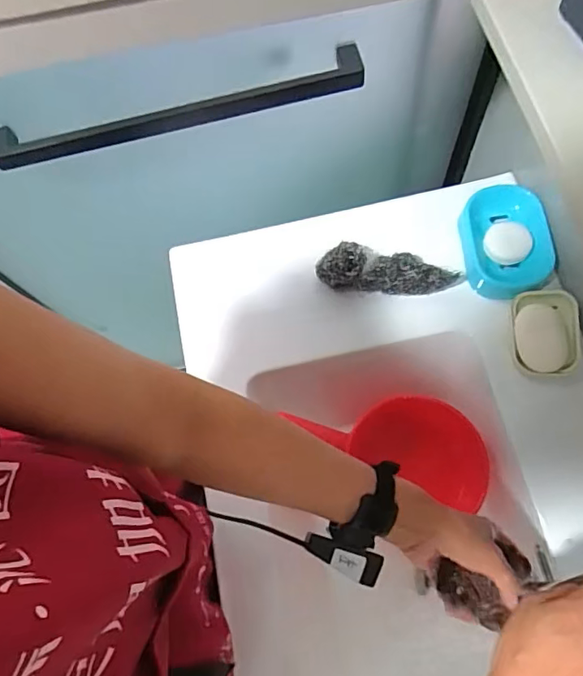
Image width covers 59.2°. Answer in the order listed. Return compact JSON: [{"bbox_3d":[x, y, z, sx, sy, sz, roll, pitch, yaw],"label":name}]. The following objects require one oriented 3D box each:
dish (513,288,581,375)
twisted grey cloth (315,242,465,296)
[{"bbox_3d":[0.313,-0.007,0.633,0.074,0.020,0.106,3,73,2],"label":"dish"},{"bbox_3d":[0.127,-0.089,0.675,0.181,0.053,0.058,4,73,3],"label":"twisted grey cloth"}]

